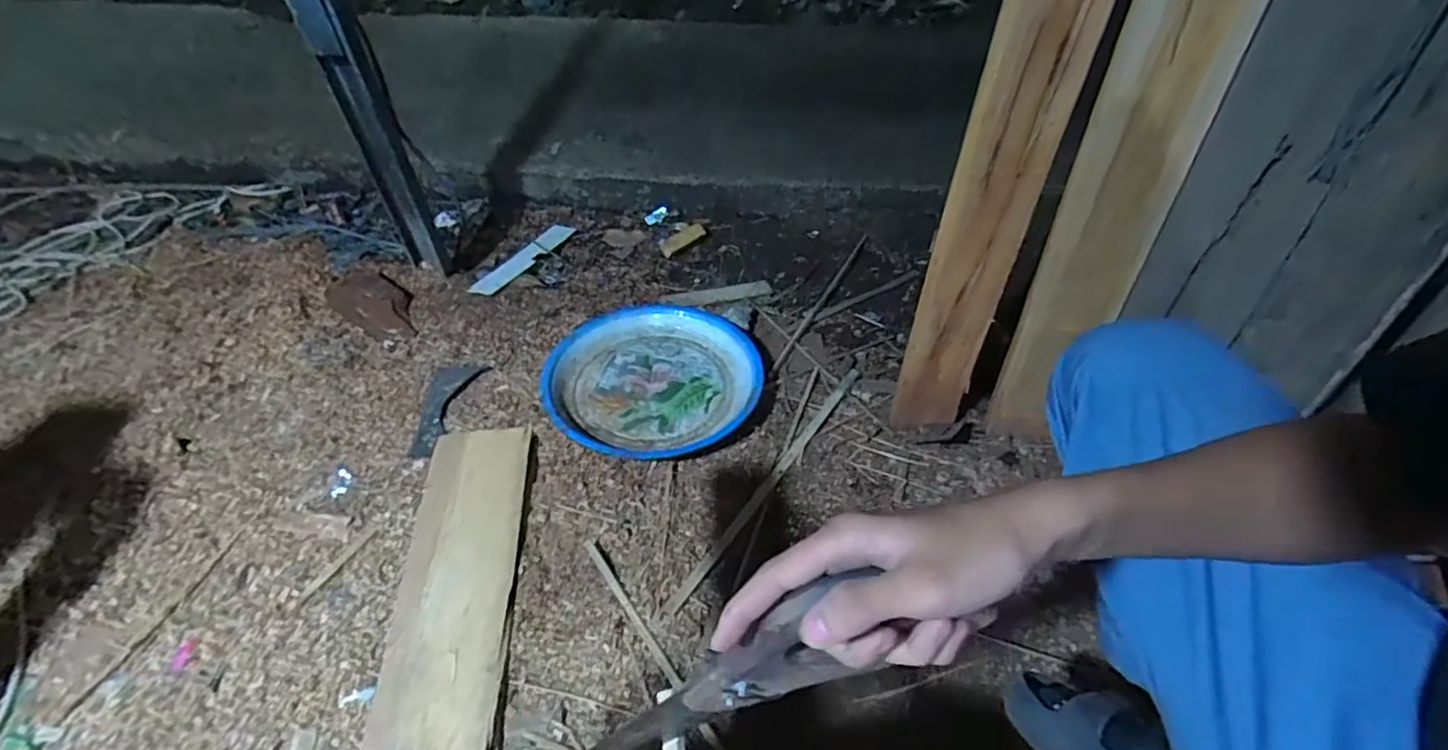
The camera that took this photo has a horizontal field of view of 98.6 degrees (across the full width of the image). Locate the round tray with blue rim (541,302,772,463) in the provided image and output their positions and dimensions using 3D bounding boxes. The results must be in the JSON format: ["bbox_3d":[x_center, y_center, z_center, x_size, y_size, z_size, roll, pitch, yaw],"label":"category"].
[{"bbox_3d":[-0.133,0.003,1.148,0.376,0.059,0.383,-1,47,1],"label":"round tray with blue rim"}]

